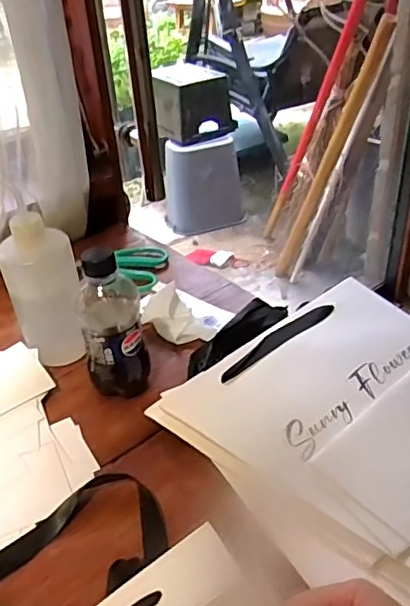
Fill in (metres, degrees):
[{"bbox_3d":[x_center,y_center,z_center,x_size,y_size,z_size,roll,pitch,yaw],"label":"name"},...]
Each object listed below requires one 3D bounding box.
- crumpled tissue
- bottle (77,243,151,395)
[{"bbox_3d":[-0.030,0.005,0.655,0.105,0.040,0.082,19,43,26],"label":"crumpled tissue"},{"bbox_3d":[-0.089,0.020,0.546,0.058,0.142,0.056,-10,38,-9],"label":"bottle"}]

